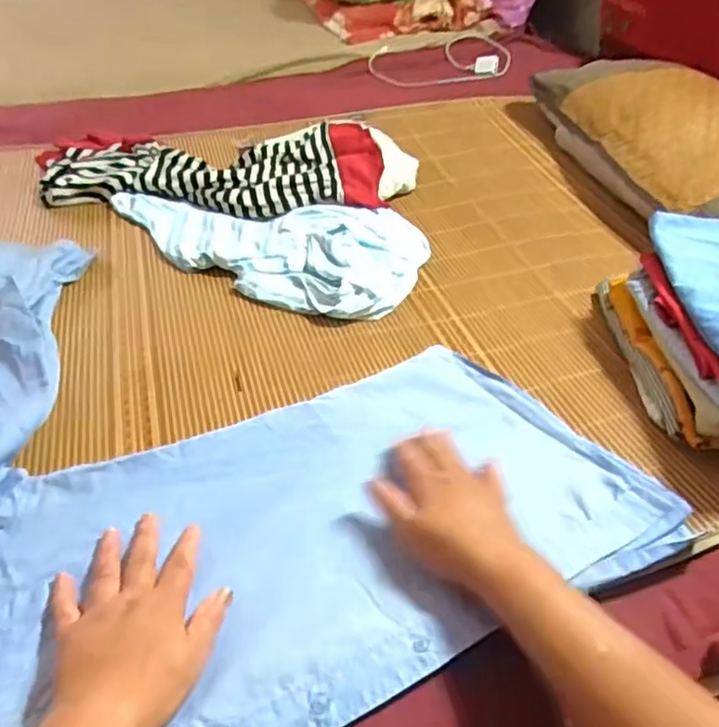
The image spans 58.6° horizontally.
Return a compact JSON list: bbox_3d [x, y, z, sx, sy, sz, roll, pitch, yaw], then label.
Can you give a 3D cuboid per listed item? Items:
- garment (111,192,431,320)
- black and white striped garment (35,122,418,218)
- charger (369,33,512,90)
[{"bbox_3d":[-0.131,-0.177,0.861,0.432,0.031,0.242,16,44,17],"label":"garment"},{"bbox_3d":[-0.203,-0.316,0.991,0.576,0.057,0.226,0,42,-1],"label":"black and white striped garment"},{"bbox_3d":[0.189,-0.705,1.456,0.302,0.029,0.359,11,43,11],"label":"charger"}]

